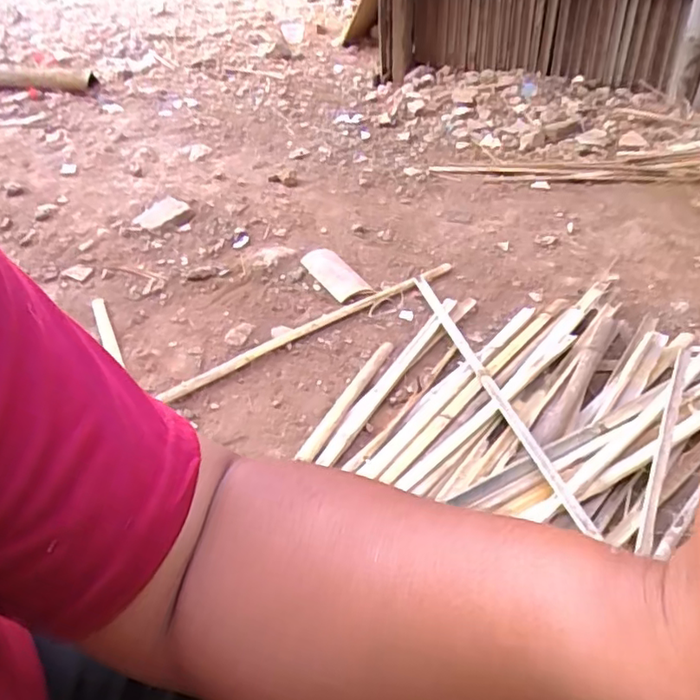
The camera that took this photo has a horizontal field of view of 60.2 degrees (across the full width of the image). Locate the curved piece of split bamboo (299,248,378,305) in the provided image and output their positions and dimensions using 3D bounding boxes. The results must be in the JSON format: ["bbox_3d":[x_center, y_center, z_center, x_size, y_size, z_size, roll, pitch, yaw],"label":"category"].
[{"bbox_3d":[-0.029,-0.170,1.346,0.085,0.023,0.238,-23,44,-19],"label":"curved piece of split bamboo"}]

